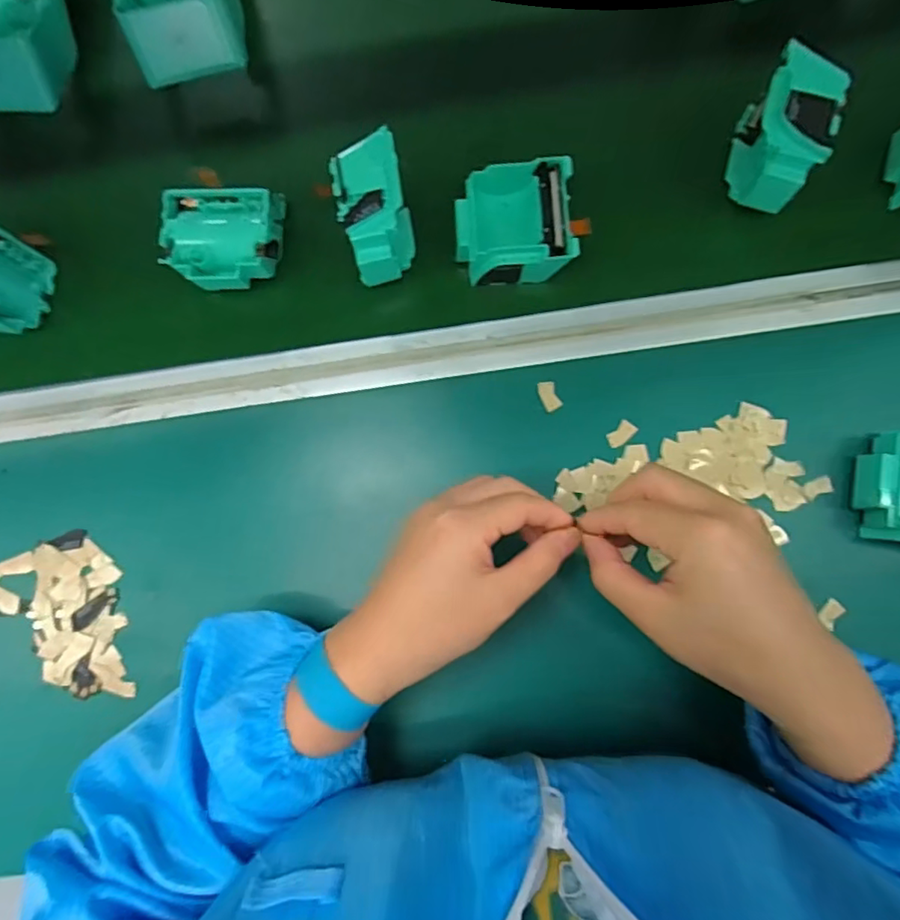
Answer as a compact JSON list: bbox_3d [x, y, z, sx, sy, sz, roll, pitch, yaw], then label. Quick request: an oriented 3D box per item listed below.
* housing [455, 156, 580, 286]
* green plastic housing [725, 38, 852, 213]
[{"bbox_3d":[0.045,-0.165,0.413,0.078,0.043,0.075,-1,85,4],"label":"housing"},{"bbox_3d":[0.216,-0.210,0.385,0.044,0.076,0.073,23,87,5],"label":"green plastic housing"}]

